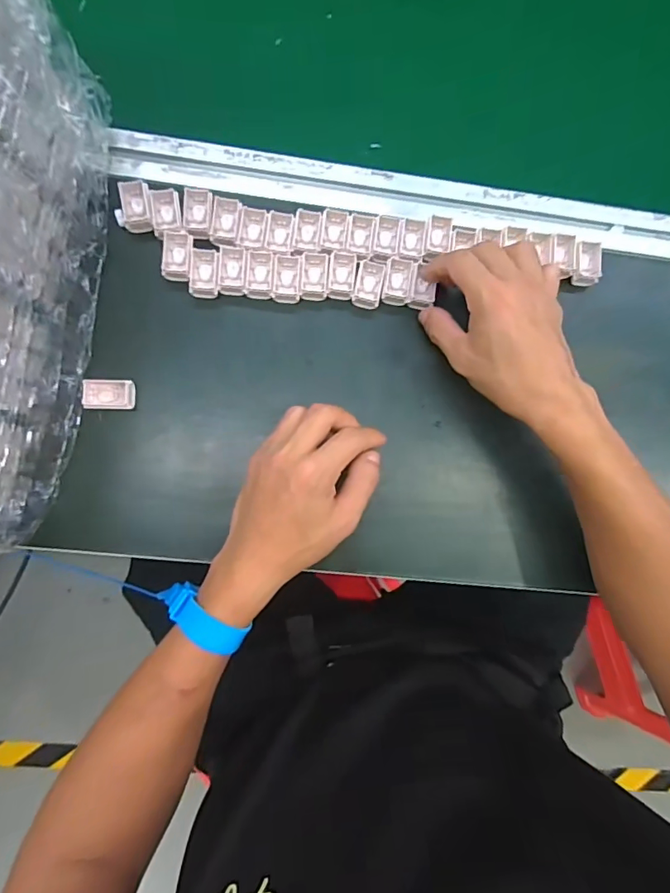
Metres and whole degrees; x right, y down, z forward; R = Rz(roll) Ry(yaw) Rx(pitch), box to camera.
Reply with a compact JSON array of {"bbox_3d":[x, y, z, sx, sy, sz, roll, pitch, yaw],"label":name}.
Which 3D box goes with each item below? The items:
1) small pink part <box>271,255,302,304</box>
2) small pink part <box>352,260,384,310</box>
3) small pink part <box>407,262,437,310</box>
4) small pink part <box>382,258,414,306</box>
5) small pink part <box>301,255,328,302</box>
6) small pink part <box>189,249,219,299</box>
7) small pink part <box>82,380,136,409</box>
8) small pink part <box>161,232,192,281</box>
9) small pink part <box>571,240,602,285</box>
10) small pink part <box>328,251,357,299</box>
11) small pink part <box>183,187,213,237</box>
[{"bbox_3d":[-0.039,-0.135,0.376,0.022,0.010,0.037,1,86,-6],"label":"small pink part"},{"bbox_3d":[0.028,-0.132,0.383,0.022,0.007,0.038,12,85,-5],"label":"small pink part"},{"bbox_3d":[0.072,-0.130,0.386,0.022,0.012,0.032,6,86,-5],"label":"small pink part"},{"bbox_3d":[0.052,-0.137,0.386,0.022,0.008,0.037,8,86,-5],"label":"small pink part"},{"bbox_3d":[-0.017,-0.137,0.379,0.021,0.008,0.037,2,86,-6],"label":"small pink part"},{"bbox_3d":[-0.103,-0.137,0.370,0.023,0.009,0.038,1,86,-6],"label":"small pink part"},{"bbox_3d":[-0.171,-0.039,0.356,0.034,0.009,0.022,-3,87,-6],"label":"small pink part"},{"bbox_3d":[-0.124,-0.150,0.371,0.021,0.007,0.038,4,86,-5],"label":"small pink part"},{"bbox_3d":[0.214,-0.156,0.403,0.024,0.015,0.035,5,86,-5],"label":"small pink part"},{"bbox_3d":[0.005,-0.139,0.380,0.022,0.008,0.037,5,86,-5],"label":"small pink part"},{"bbox_3d":[-0.108,-0.185,0.371,0.022,0.009,0.033,6,86,-5],"label":"small pink part"}]

